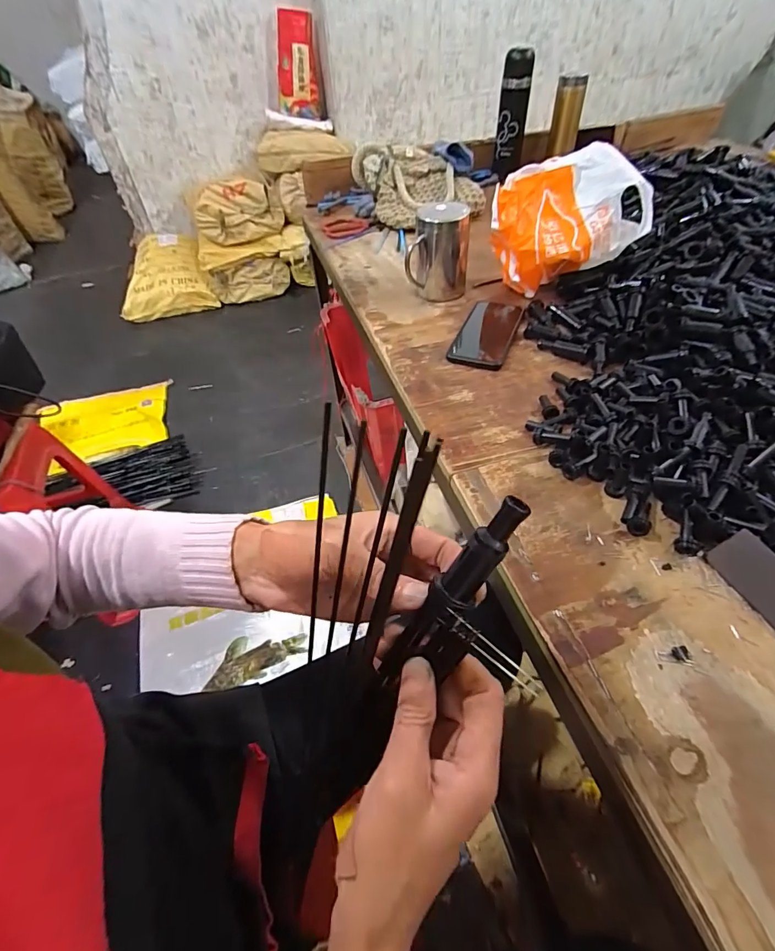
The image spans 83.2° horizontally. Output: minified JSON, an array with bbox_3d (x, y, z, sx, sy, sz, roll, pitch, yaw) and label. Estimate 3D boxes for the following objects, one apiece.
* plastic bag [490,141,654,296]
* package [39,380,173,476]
[{"bbox_3d":[0.256,-0.359,0.634,0.210,0.151,0.116,0,49,5],"label":"plastic bag"},{"bbox_3d":[-1.068,-0.200,1.670,0.438,0.035,0.387,-18,54,-14],"label":"package"}]

